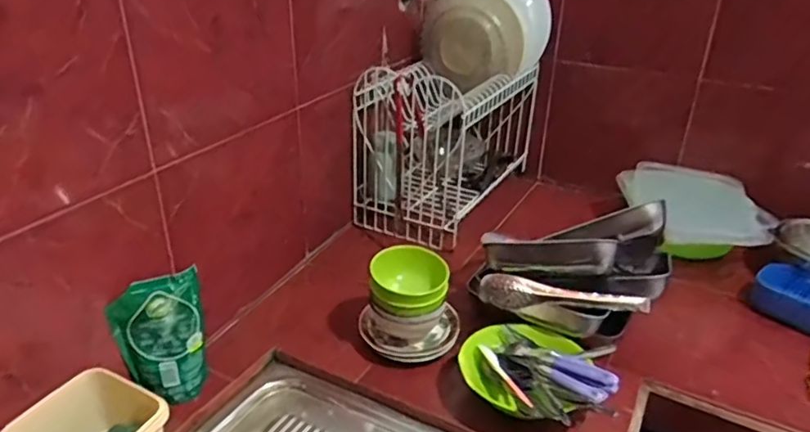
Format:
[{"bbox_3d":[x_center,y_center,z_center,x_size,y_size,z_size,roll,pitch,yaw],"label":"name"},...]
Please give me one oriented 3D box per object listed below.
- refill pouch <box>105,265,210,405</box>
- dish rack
[{"bbox_3d":[-0.303,0.159,0.731,0.102,0.173,0.022,-13,31,-26],"label":"refill pouch"},{"bbox_3d":[0.101,-0.183,1.226,0.214,0.306,0.415,16,31,25],"label":"dish rack"}]

